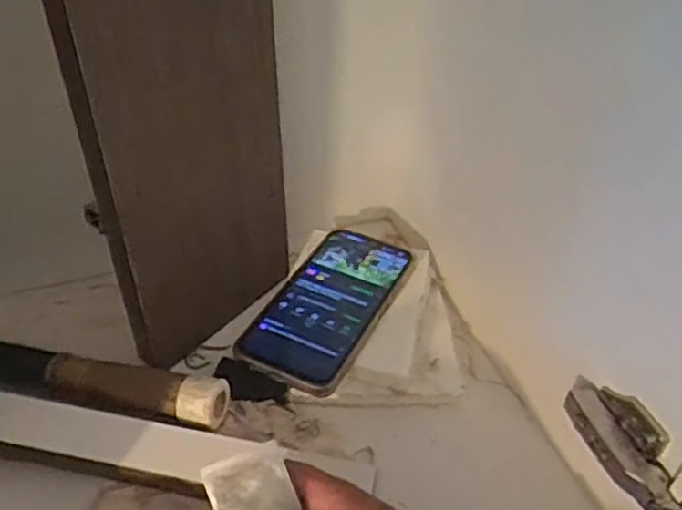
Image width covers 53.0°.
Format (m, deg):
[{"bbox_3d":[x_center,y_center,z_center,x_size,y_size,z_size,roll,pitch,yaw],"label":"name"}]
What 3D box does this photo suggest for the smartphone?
[{"bbox_3d":[-0.007,0.035,0.533,0.081,0.012,0.163,19,42,18],"label":"smartphone"}]

